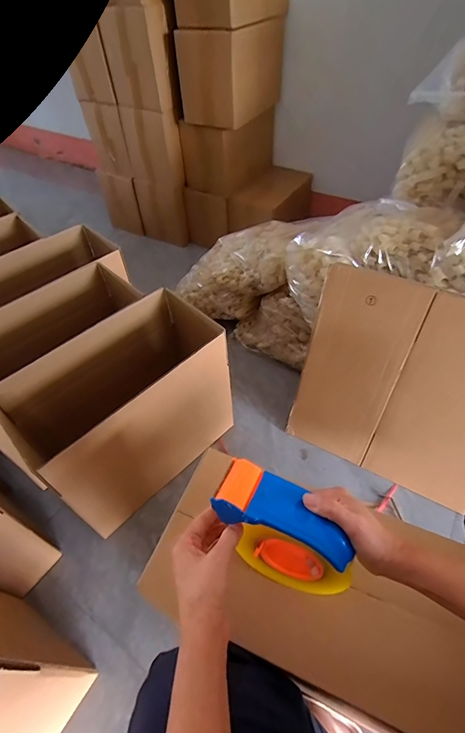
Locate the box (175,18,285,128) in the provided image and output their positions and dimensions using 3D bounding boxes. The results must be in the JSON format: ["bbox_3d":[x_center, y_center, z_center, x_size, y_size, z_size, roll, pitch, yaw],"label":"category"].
[{"bbox_3d":[0.006,-0.975,1.217,0.196,0.227,0.343,22,54,22],"label":"box"}]

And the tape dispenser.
[{"bbox_3d":[0.058,0.185,0.417,0.148,0.121,0.070,21,53,21],"label":"tape dispenser"}]

